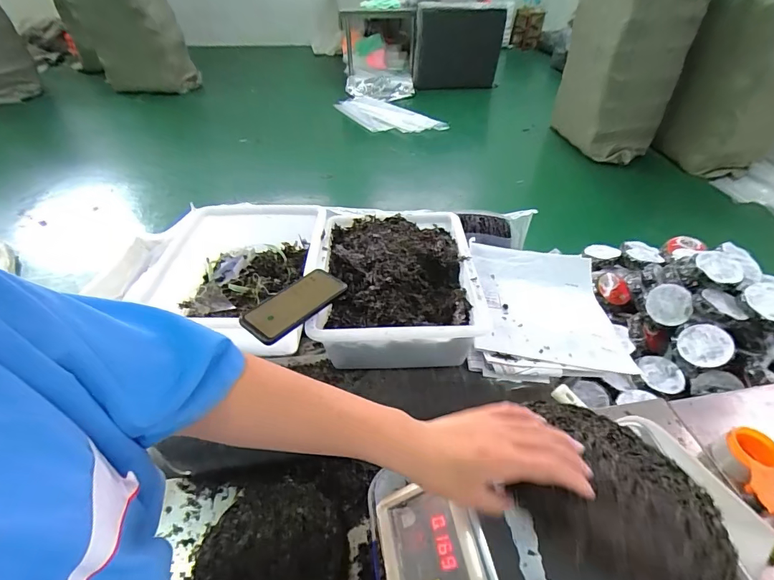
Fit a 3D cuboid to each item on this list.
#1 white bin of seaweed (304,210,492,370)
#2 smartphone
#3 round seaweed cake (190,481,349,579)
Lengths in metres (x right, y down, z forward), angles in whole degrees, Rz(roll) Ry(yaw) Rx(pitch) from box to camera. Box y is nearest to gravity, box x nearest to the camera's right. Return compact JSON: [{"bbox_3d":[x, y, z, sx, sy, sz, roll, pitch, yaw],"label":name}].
[{"bbox_3d":[0.000,-0.017,0.754,0.298,0.101,0.354,-1,44,-3],"label":"white bin of seaweed"},{"bbox_3d":[-0.143,0.021,0.627,0.071,0.014,0.161,32,51,28],"label":"smartphone"},{"bbox_3d":[-0.168,0.399,0.592,0.210,0.051,0.205,0,43,0],"label":"round seaweed cake"}]

